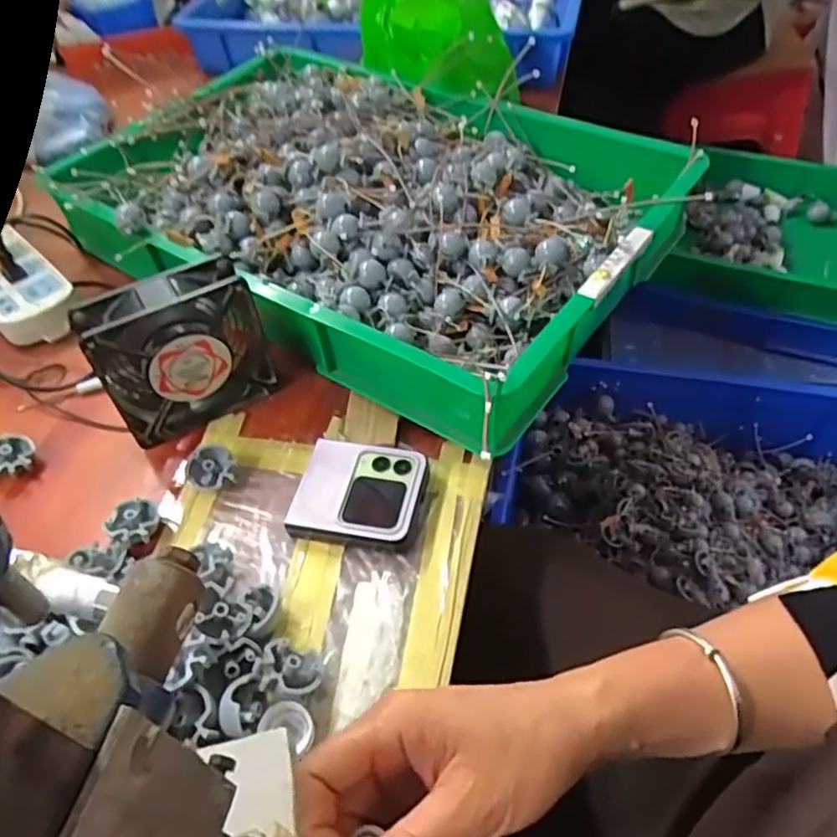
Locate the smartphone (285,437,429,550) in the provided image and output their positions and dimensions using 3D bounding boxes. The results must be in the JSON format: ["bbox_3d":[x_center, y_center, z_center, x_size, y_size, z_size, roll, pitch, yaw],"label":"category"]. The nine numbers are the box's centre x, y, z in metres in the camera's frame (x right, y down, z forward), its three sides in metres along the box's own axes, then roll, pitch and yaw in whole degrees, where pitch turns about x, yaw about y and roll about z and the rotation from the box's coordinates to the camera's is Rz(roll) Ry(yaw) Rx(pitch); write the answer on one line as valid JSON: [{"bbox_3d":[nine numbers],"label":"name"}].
[{"bbox_3d":[-0.042,0.054,0.467,0.087,0.022,0.078,7,51,12],"label":"smartphone"}]

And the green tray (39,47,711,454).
[{"bbox_3d":[-0.067,-0.236,0.667,0.604,0.087,0.422,27,57,25],"label":"green tray"}]

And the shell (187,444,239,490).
[{"bbox_3d":[-0.154,0.039,0.490,0.034,0.024,0.034,-3,50,3],"label":"shell"}]

